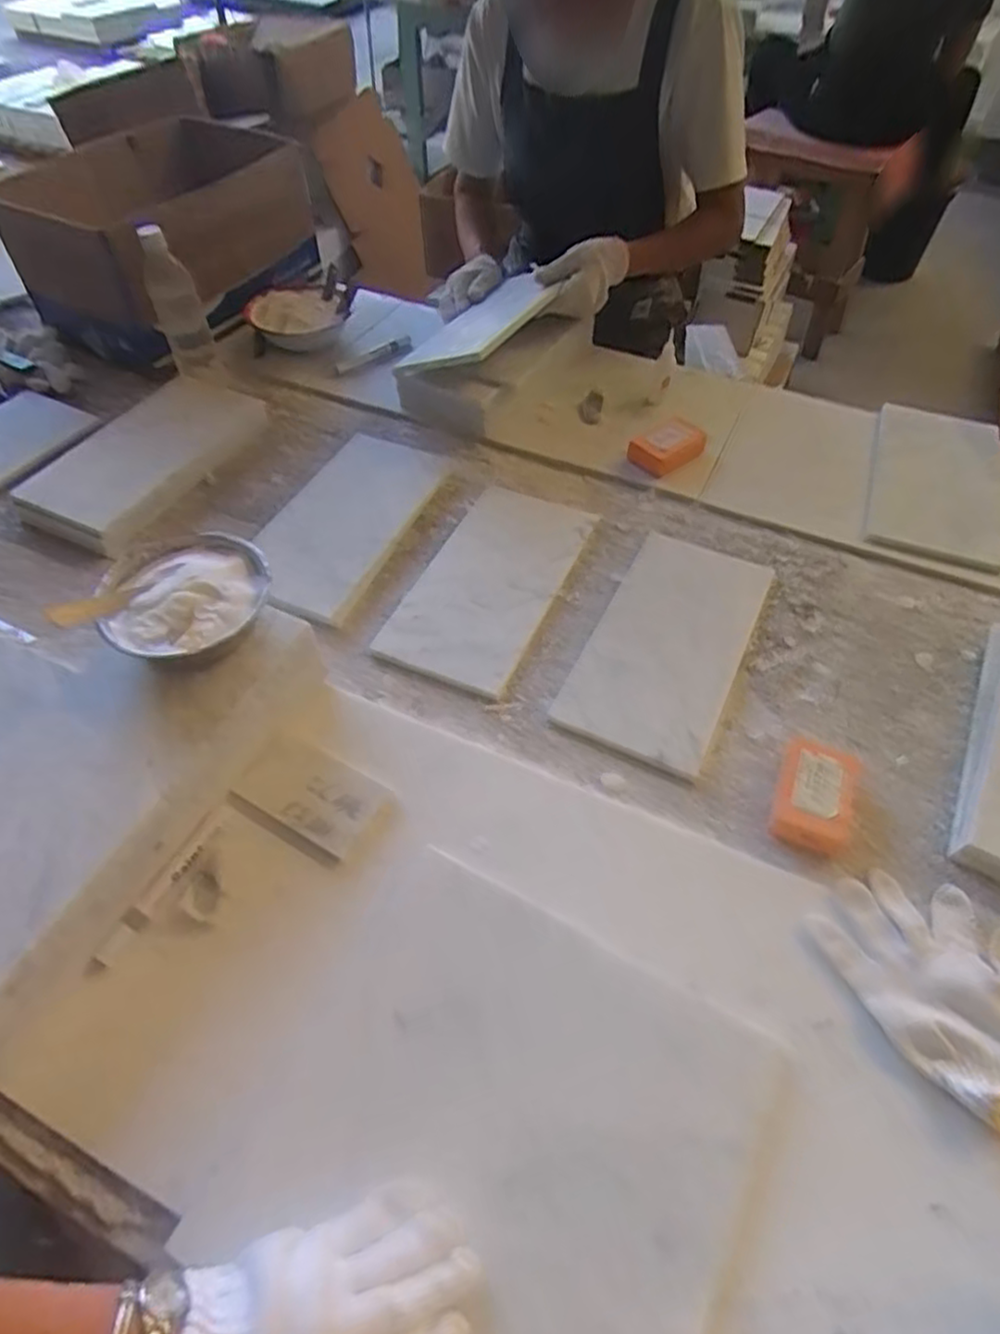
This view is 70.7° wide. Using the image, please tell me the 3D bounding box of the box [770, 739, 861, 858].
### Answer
[{"bbox_3d":[0.281,0.112,0.624,0.063,0.028,0.100,21,54,13],"label":"box"}]

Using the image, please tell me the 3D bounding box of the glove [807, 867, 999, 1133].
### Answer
[{"bbox_3d":[0.338,0.236,0.536,0.138,0.026,0.175,-33,60,-25],"label":"glove"}]

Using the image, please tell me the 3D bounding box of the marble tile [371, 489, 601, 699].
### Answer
[{"bbox_3d":[-0.010,-0.099,0.810,0.155,0.009,0.290,24,62,11],"label":"marble tile"}]

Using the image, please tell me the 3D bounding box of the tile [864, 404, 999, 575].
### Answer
[{"bbox_3d":[0.568,-0.246,0.920,0.164,0.013,0.293,21,60,5],"label":"tile"}]

